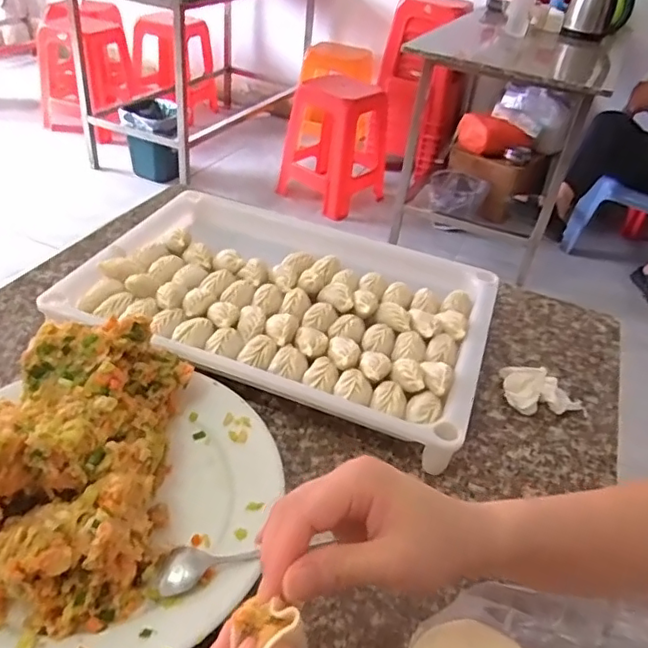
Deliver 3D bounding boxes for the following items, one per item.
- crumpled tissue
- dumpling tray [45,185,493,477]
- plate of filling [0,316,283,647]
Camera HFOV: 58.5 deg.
[{"bbox_3d":[0.199,0.062,0.522,0.079,0.029,0.044,20,39,15],"label":"crumpled tissue"},{"bbox_3d":[-0.035,-0.025,0.571,0.378,0.043,0.265,17,38,12],"label":"dumpling tray"},{"bbox_3d":[-0.141,0.096,0.368,0.215,0.077,0.240,20,39,17],"label":"plate of filling"}]

